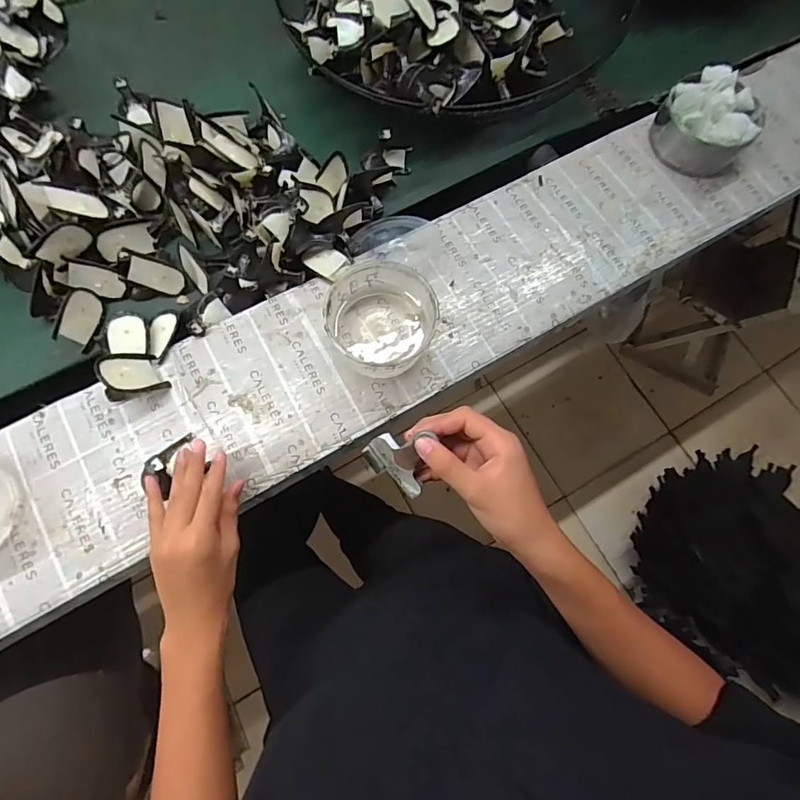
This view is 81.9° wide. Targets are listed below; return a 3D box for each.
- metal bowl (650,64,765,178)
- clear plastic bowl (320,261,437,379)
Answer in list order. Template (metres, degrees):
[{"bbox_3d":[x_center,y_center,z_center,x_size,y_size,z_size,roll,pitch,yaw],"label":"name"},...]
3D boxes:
[{"bbox_3d":[0.396,-0.353,0.600,0.123,0.082,0.113,1,73,-2],"label":"metal bowl"},{"bbox_3d":[-0.018,-0.089,0.504,0.109,0.060,0.114,1,73,-2],"label":"clear plastic bowl"}]

